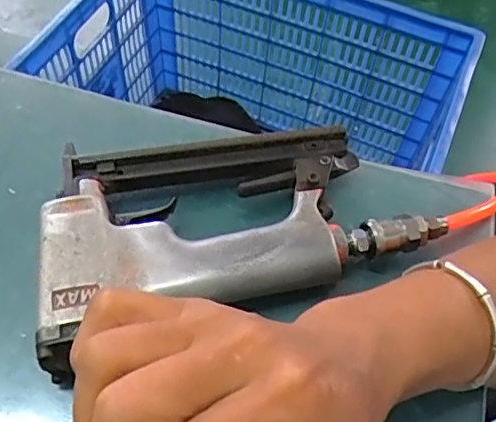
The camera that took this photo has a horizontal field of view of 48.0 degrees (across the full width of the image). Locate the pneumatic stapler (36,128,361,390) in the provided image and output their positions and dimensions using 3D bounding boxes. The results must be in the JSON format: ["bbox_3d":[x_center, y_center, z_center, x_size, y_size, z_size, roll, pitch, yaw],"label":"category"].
[{"bbox_3d":[-0.023,0.005,0.322,0.202,0.040,0.120,-20,60,-16],"label":"pneumatic stapler"}]

